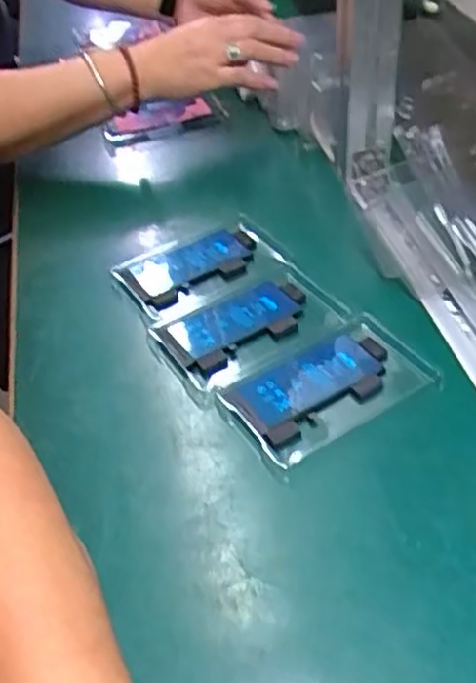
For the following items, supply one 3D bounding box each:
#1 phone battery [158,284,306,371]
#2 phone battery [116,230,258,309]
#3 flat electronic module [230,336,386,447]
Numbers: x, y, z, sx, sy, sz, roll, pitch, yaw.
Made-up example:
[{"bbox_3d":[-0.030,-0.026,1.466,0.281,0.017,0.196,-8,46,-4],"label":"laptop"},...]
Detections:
[{"bbox_3d":[0.000,-0.015,0.516,0.105,0.005,0.055,-22,45,-19],"label":"phone battery"},{"bbox_3d":[-0.036,-0.062,0.571,0.104,0.005,0.064,-27,47,-24],"label":"phone battery"},{"bbox_3d":[0.050,0.026,0.469,0.102,0.006,0.054,-25,46,-23],"label":"flat electronic module"}]

